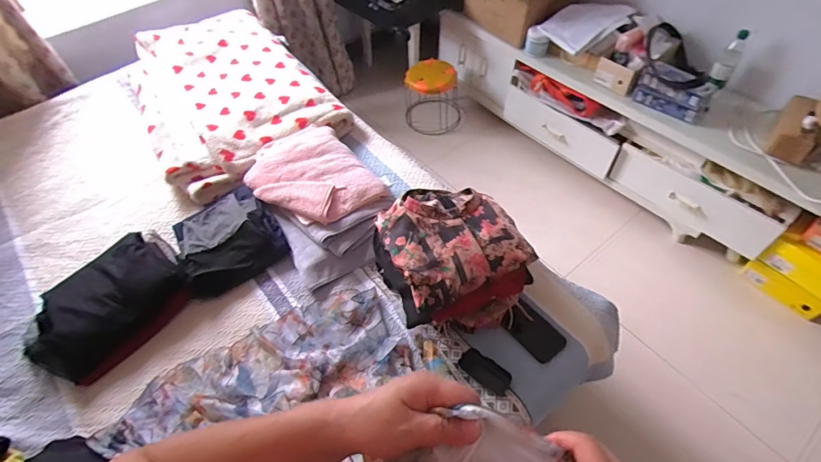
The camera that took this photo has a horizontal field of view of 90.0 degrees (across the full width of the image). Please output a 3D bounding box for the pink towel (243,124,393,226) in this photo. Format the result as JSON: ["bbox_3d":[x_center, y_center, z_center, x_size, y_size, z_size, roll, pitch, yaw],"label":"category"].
[{"bbox_3d":[-0.268,-0.156,1.160,0.378,0.069,0.301,37,64,27],"label":"pink towel"}]

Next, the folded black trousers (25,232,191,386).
[{"bbox_3d":[-0.724,0.179,0.972,0.341,0.124,0.259,-38,60,-22],"label":"folded black trousers"}]

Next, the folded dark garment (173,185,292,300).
[{"bbox_3d":[-0.474,0.017,1.099,0.279,0.078,0.271,-27,56,-15],"label":"folded dark garment"}]

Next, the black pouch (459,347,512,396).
[{"bbox_3d":[0.156,0.294,0.864,0.111,0.006,0.052,30,78,27],"label":"black pouch"}]

